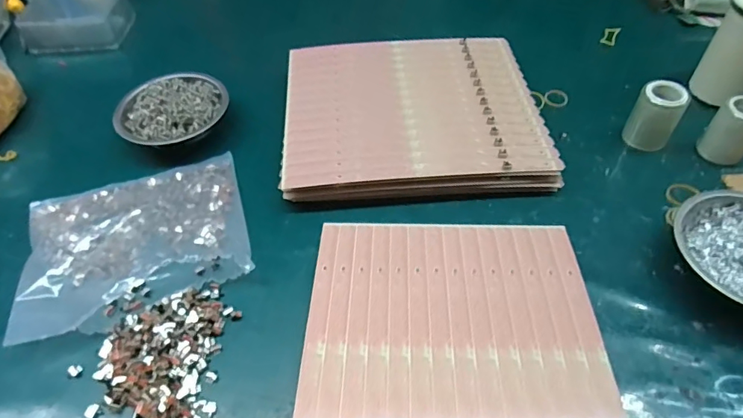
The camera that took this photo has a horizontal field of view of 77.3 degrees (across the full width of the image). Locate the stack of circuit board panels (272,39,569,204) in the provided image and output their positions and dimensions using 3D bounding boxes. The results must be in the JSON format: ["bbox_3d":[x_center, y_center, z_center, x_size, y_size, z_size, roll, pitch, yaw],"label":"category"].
[{"bbox_3d":[0.045,-0.112,0.546,0.281,0.039,0.241,-4,52,-1],"label":"stack of circuit board panels"}]

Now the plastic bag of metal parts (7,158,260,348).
[{"bbox_3d":[-0.229,0.025,0.457,0.205,0.023,0.169,-20,54,-13],"label":"plastic bag of metal parts"}]

